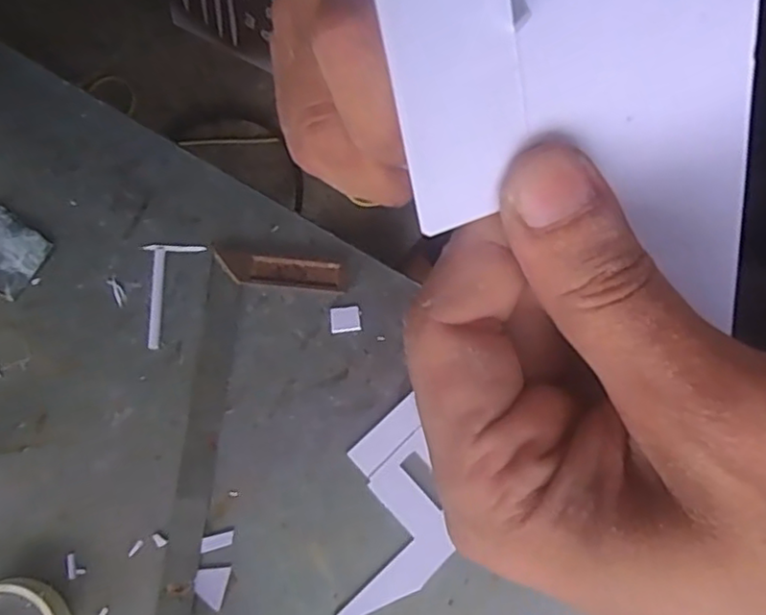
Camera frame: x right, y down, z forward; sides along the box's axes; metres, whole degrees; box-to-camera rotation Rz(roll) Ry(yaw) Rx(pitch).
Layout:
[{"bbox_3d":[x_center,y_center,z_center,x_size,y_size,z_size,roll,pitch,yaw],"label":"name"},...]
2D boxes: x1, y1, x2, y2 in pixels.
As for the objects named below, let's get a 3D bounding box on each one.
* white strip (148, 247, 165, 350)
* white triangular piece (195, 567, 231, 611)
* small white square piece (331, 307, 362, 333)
[{"bbox_3d":[-0.187,-0.009,0.546,0.009,0.004,0.085,-1,78,0],"label":"white strip"},{"bbox_3d":[-0.131,0.209,0.499,0.024,0.004,0.030,15,79,4],"label":"white triangular piece"},{"bbox_3d":[-0.031,0.010,0.541,0.024,0.004,0.020,-5,78,-1],"label":"small white square piece"}]

